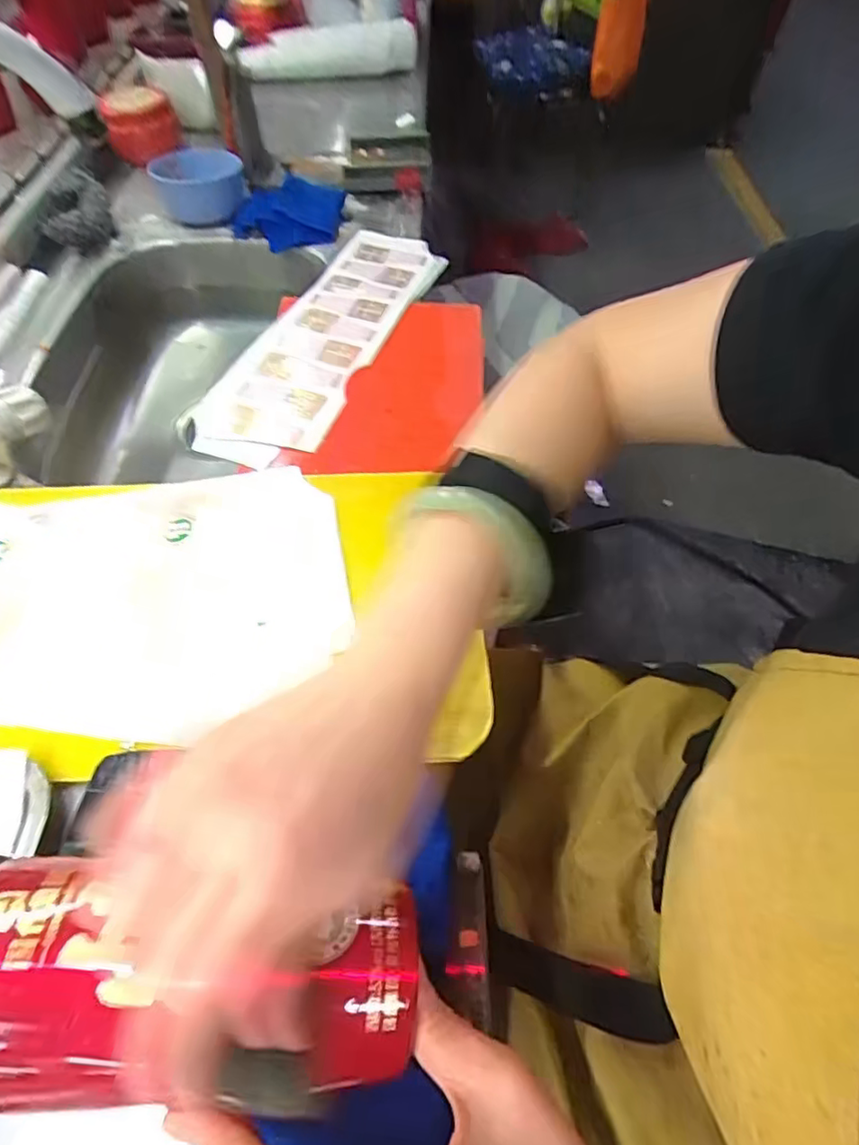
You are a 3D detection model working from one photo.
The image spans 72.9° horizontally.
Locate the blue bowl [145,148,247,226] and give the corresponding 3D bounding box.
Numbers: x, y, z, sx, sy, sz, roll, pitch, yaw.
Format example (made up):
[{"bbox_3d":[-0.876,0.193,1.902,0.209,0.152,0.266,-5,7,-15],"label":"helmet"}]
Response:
[{"bbox_3d":[-0.277,-0.466,0.707,0.104,0.060,0.085,-15,59,-12],"label":"blue bowl"}]

